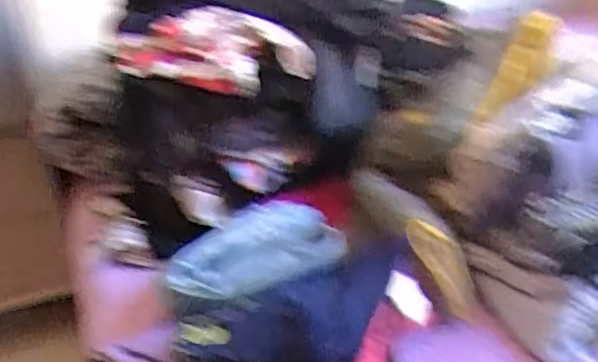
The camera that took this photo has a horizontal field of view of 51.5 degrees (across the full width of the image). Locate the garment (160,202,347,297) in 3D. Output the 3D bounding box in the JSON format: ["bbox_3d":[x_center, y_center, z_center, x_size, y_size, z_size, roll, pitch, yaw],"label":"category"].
[{"bbox_3d":[-0.061,0.071,0.713,0.193,0.042,0.149,-15,28,-14],"label":"garment"}]

